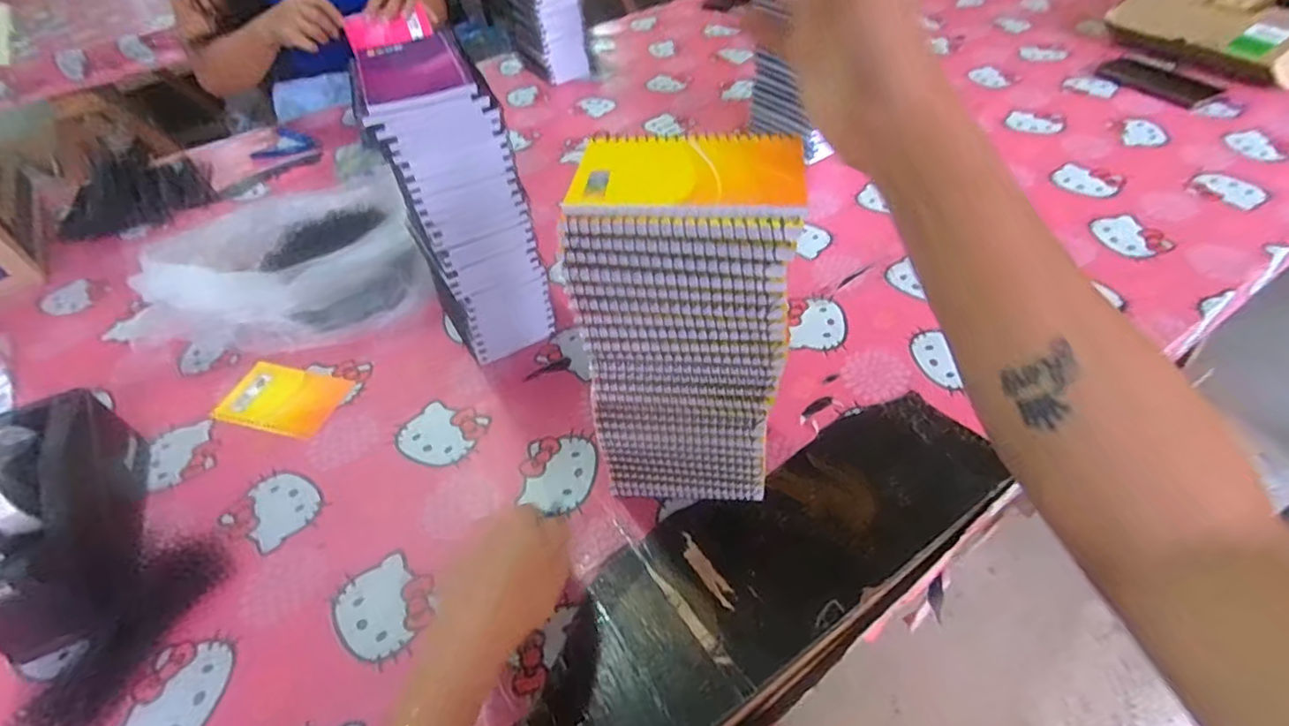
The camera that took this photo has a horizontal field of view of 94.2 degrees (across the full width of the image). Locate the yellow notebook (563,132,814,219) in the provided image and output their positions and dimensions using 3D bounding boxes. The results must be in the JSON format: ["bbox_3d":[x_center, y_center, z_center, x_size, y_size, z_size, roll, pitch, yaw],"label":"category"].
[{"bbox_3d":[0.024,-0.109,0.342,0.128,0.006,0.082,3,47,10],"label":"yellow notebook"}]

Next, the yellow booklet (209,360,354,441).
[{"bbox_3d":[-0.382,0.036,0.630,0.132,0.006,0.078,10,48,16],"label":"yellow booklet"}]

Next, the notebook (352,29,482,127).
[{"bbox_3d":[-0.188,-0.235,0.485,0.082,0.014,0.120,-20,49,-13],"label":"notebook"}]

